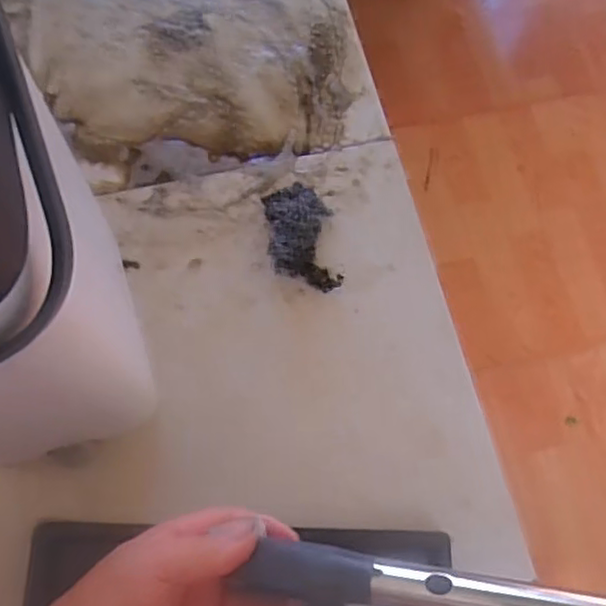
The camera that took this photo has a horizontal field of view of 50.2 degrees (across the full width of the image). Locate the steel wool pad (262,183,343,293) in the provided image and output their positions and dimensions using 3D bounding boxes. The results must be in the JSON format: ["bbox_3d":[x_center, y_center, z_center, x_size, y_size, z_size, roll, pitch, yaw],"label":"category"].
[{"bbox_3d":[-0.002,-0.064,0.607,0.061,0.027,0.105,-6,72,-3],"label":"steel wool pad"}]

